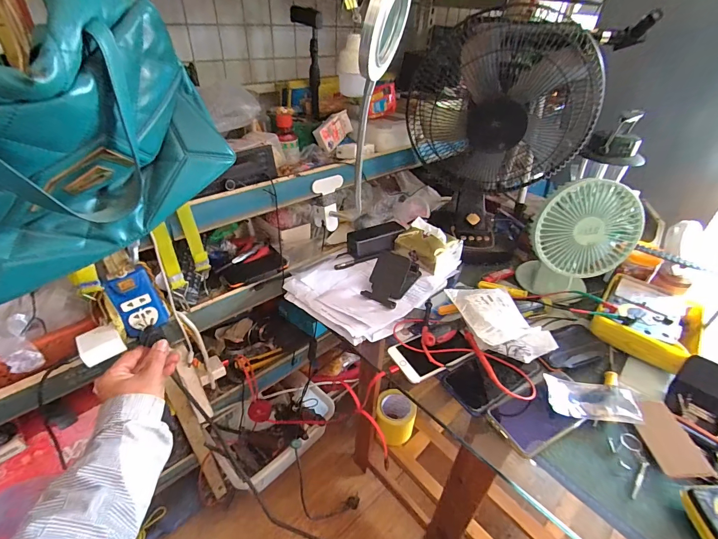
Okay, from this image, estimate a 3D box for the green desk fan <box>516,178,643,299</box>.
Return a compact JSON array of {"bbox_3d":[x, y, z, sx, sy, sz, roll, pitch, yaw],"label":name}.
[{"bbox_3d":[0.398,-0.043,0.651,0.158,0.237,0.122,18,39,19],"label":"green desk fan"}]

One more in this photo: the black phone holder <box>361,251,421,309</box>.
[{"bbox_3d":[0.069,-0.002,0.667,0.066,0.064,0.135,19,39,21],"label":"black phone holder"}]

